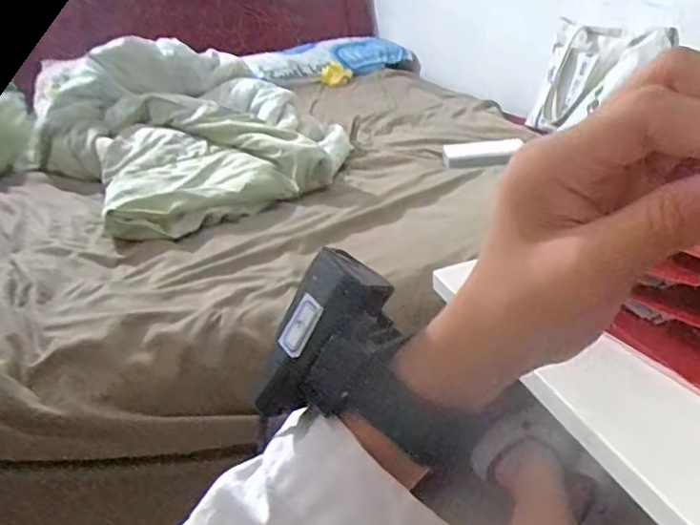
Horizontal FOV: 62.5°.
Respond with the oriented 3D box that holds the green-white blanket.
[{"bbox_3d":[-0.293,-0.312,1.219,0.567,0.250,0.611,-13,28,-14],"label":"green-white blanket"}]

